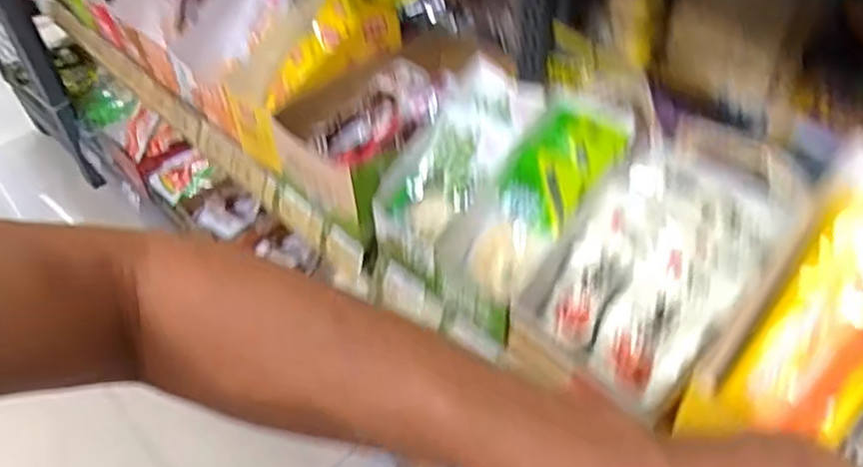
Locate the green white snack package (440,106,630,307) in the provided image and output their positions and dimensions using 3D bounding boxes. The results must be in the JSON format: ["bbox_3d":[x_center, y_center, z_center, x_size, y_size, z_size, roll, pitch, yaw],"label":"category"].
[{"bbox_3d":[0.092,-0.029,0.628,0.201,0.037,0.096,-51,54,1],"label":"green white snack package"}]

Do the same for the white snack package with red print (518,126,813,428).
[{"bbox_3d":[0.183,0.020,0.562,0.148,0.047,0.222,39,90,32],"label":"white snack package with red print"}]

